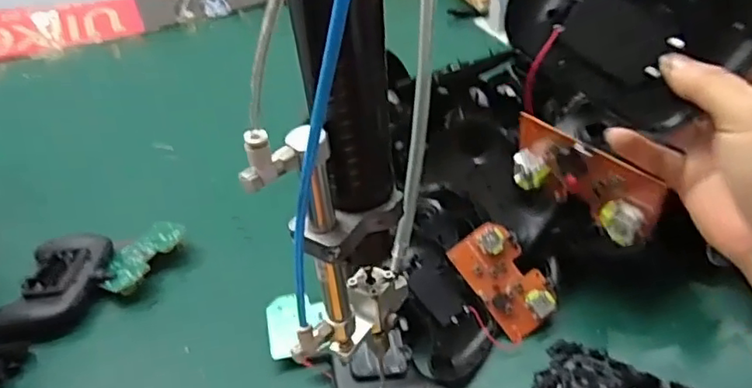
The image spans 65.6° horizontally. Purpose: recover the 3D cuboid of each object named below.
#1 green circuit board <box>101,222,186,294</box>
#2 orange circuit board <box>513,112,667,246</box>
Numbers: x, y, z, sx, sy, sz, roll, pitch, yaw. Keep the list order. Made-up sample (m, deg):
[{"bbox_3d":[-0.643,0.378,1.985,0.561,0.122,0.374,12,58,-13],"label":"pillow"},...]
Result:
[{"bbox_3d":[-0.232,0.060,0.575,0.057,0.012,0.091,18,45,24],"label":"green circuit board"},{"bbox_3d":[0.119,-0.009,0.344,0.023,0.046,0.091,-32,47,-30],"label":"orange circuit board"}]

